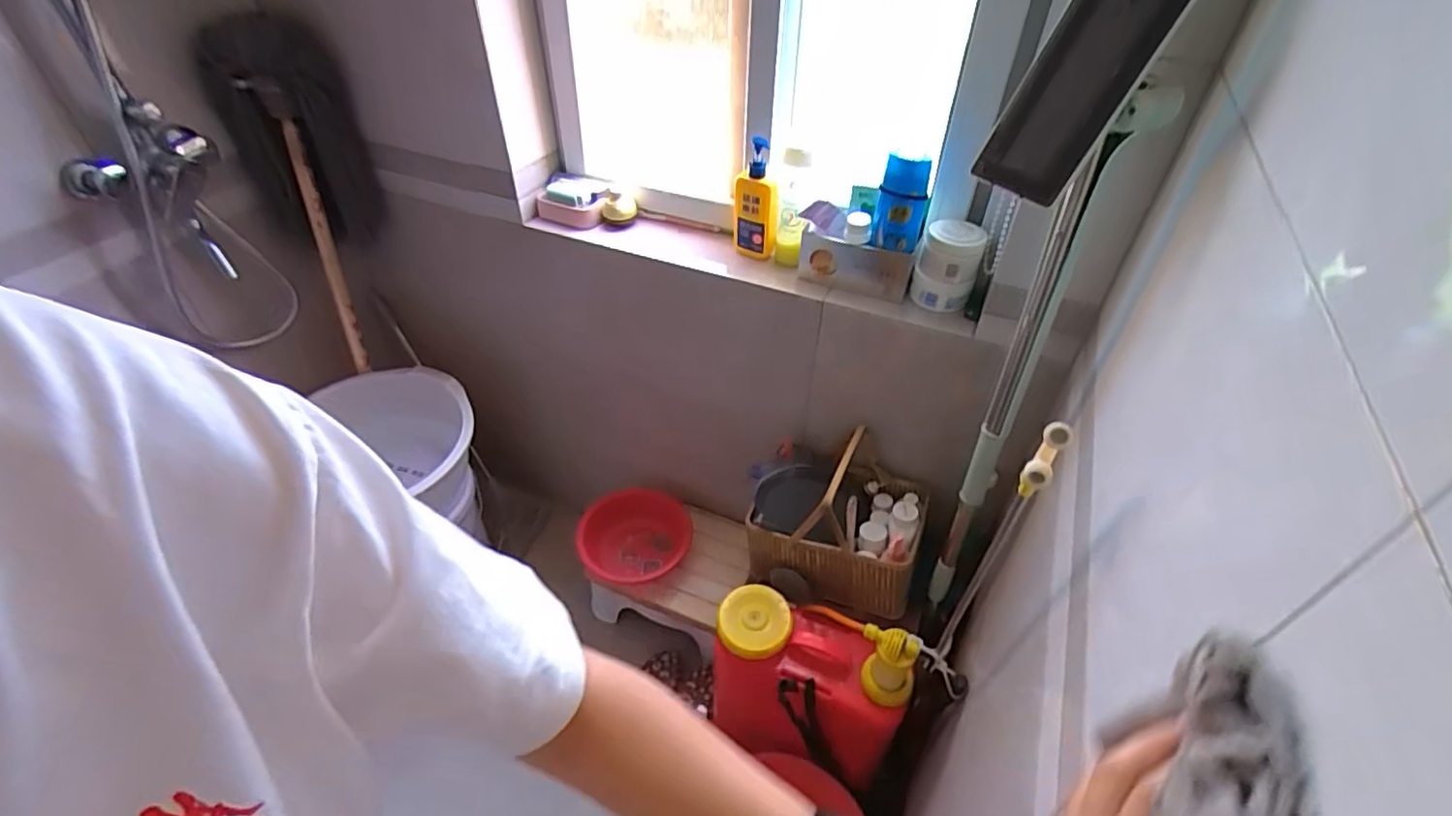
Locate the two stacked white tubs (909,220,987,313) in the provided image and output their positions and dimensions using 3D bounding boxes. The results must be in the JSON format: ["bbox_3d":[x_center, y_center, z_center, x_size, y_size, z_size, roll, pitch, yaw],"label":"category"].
[{"bbox_3d":[0.346,-0.224,1.009,0.093,0.114,0.088,14,43,13],"label":"two stacked white tubs"}]

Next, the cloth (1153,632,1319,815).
[{"bbox_3d":[0.198,0.147,0.254,0.046,0.040,0.115,18,55,17],"label":"cloth"}]

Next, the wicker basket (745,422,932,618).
[{"bbox_3d":[0.199,0.197,1.158,0.297,0.238,0.227,11,43,10],"label":"wicker basket"}]

